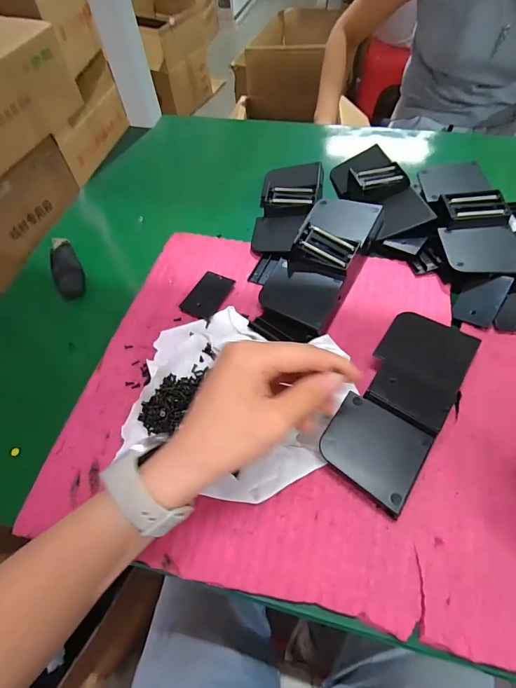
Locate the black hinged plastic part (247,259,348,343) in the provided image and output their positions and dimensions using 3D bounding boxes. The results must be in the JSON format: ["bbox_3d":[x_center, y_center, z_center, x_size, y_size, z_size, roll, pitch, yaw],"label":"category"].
[{"bbox_3d":[0.037,-0.041,0.377,0.071,0.022,0.082,17,61,15],"label":"black hinged plastic part"}]

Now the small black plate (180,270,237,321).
[{"bbox_3d":[-0.051,-0.051,0.403,0.034,0.006,0.056,22,62,17],"label":"small black plate"}]

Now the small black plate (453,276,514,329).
[{"bbox_3d":[0.212,-0.043,0.374,0.036,0.004,0.054,26,81,34],"label":"small black plate"}]

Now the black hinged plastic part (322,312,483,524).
[{"bbox_3d":[0.119,0.040,0.320,0.072,0.032,0.175,29,64,21],"label":"black hinged plastic part"}]

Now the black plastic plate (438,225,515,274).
[{"bbox_3d":[0.220,-0.092,0.382,0.071,0.005,0.059,-2,60,5],"label":"black plastic plate"}]

